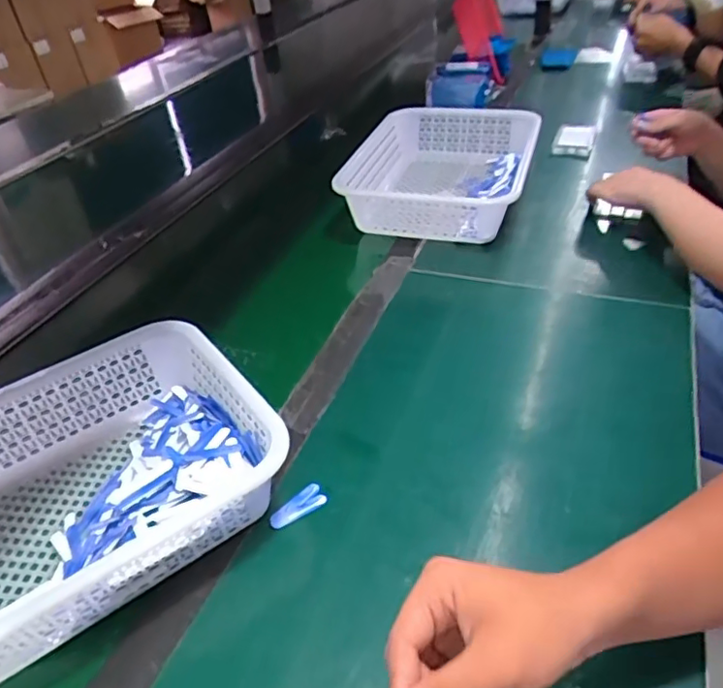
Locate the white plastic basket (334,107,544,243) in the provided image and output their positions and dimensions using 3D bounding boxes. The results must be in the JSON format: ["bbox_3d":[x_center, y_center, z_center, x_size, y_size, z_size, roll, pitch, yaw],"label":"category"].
[{"bbox_3d":[0.135,-0.278,0.959,0.260,0.098,0.396,8,40,17],"label":"white plastic basket"}]

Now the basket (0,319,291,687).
[{"bbox_3d":[-0.255,0.126,0.500,0.340,0.085,0.248,-27,43,-25],"label":"basket"}]

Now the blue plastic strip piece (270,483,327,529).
[{"bbox_3d":[-0.056,0.141,0.513,0.051,0.005,0.023,-22,41,-19],"label":"blue plastic strip piece"}]

